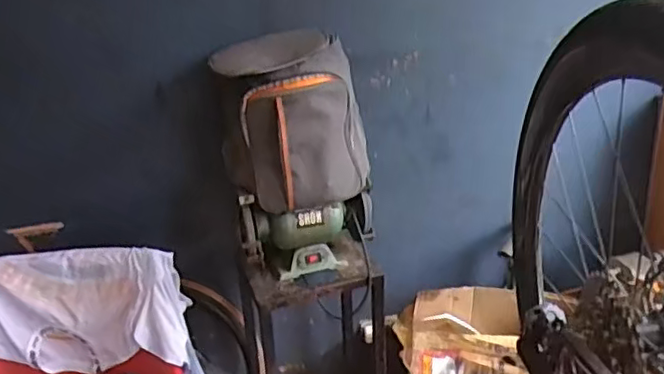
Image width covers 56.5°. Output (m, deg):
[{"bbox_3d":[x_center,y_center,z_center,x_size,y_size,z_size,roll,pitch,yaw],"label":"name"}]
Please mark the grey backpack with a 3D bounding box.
[{"bbox_3d":[-0.084,-0.133,1.317,0.313,0.317,0.203,-3,25,1],"label":"grey backpack"}]

